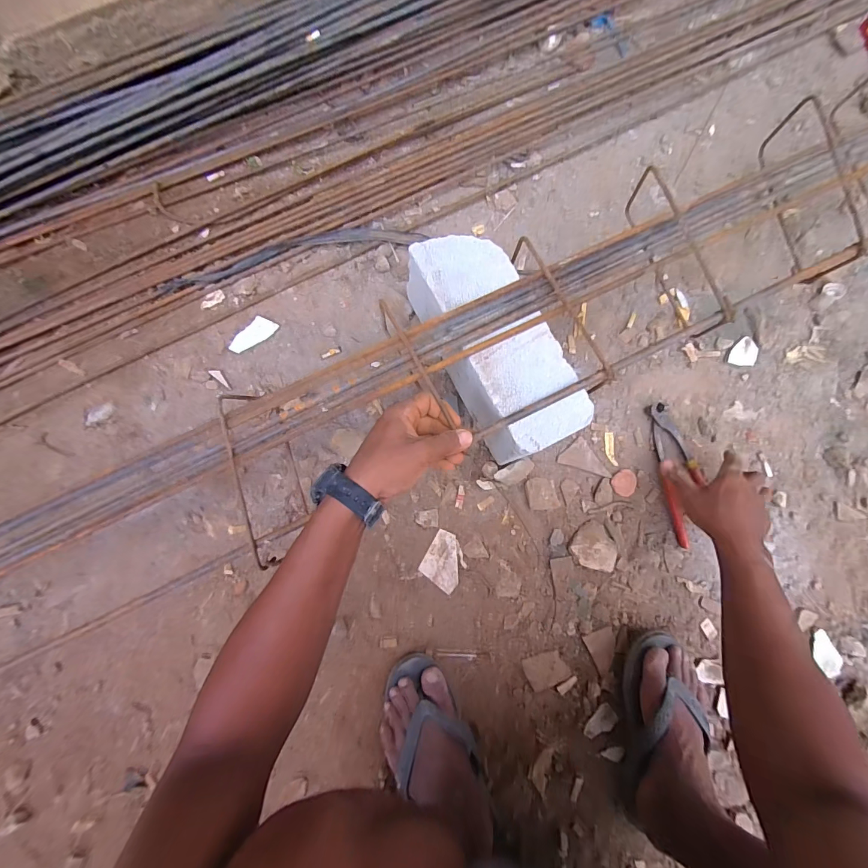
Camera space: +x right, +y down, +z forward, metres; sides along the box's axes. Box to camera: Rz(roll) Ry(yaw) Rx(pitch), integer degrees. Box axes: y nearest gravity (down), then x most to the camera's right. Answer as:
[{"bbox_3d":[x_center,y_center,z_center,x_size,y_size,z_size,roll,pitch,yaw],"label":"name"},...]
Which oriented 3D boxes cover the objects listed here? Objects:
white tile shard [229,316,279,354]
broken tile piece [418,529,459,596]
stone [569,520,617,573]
[{"bbox_3d":[-0.301,-0.163,0.651,0.042,0.005,0.078,38,81,6],"label":"white tile shard"},{"bbox_3d":[0.018,0.195,0.599,0.061,0.004,0.078,28,80,5],"label":"broken tile piece"},{"bbox_3d":[0.245,0.169,0.592,0.066,0.018,0.068,0,83,2],"label":"stone"}]

